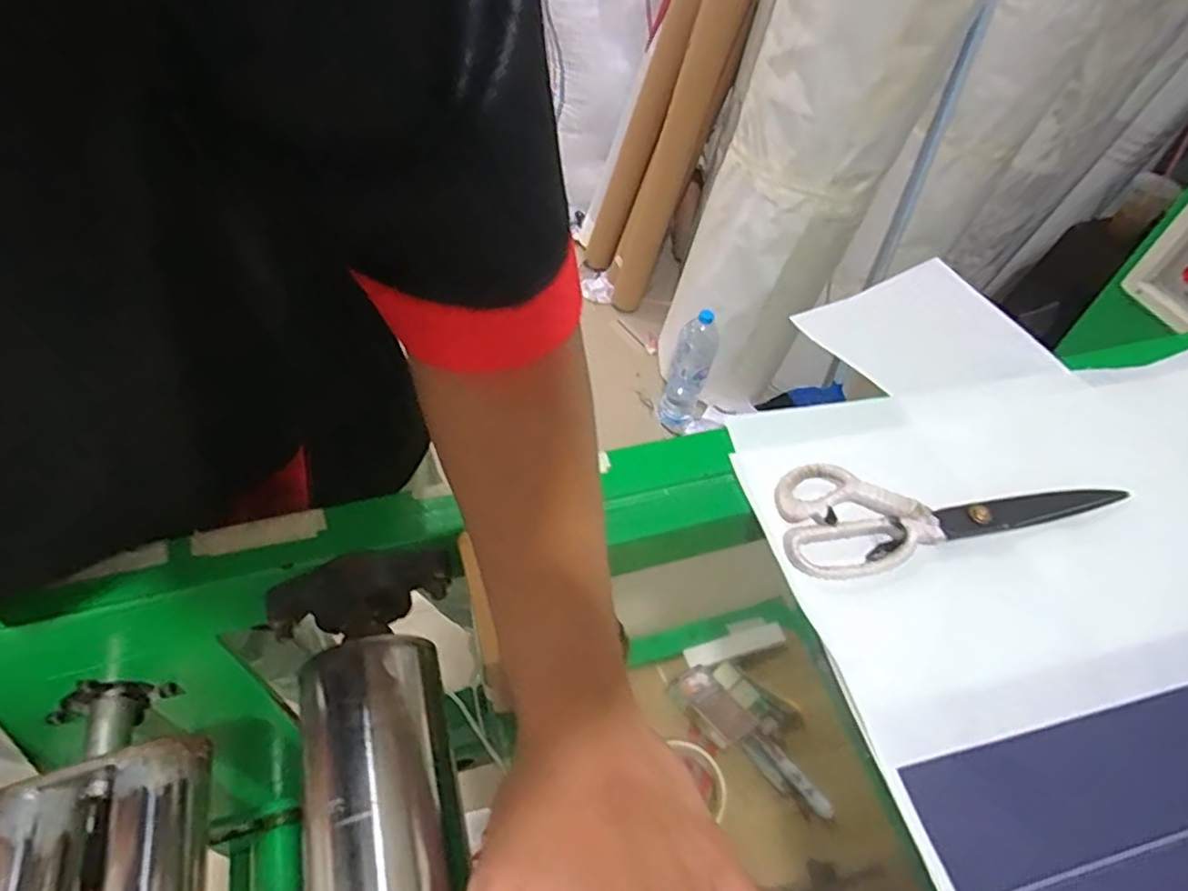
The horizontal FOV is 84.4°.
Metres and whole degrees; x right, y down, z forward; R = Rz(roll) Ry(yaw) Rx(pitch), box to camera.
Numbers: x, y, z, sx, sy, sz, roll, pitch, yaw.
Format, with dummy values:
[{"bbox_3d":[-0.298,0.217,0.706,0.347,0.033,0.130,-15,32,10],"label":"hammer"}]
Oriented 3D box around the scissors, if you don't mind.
[{"bbox_3d":[0.239,0.032,0.456,0.247,0.029,0.085,-11,53,-14],"label":"scissors"}]

